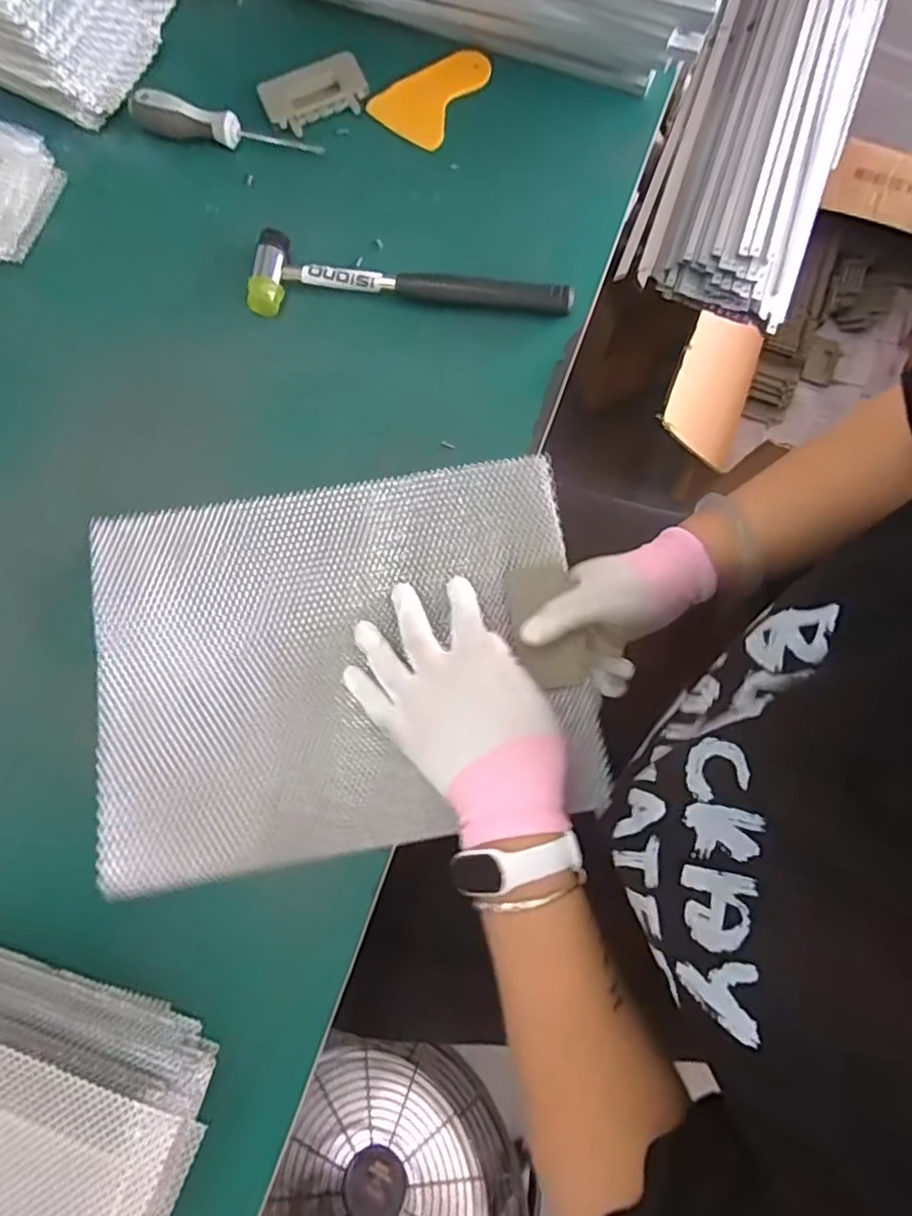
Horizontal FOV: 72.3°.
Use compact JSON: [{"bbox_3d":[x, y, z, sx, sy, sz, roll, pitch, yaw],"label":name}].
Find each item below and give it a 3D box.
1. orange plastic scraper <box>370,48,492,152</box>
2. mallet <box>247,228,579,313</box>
[{"bbox_3d":[-0.021,-0.434,0.523,0.067,0.008,0.096,32,82,6],"label":"orange plastic scraper"},{"bbox_3d":[-0.035,-0.255,0.484,0.244,0.025,0.053,2,80,1],"label":"mallet"}]

